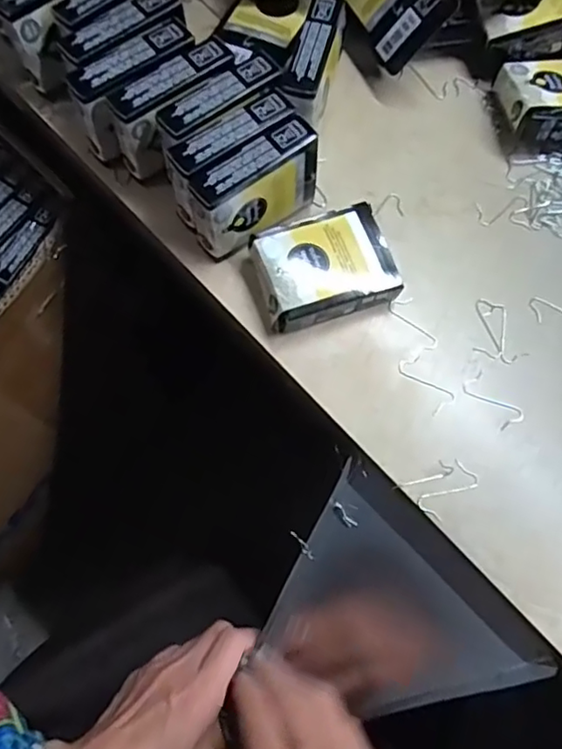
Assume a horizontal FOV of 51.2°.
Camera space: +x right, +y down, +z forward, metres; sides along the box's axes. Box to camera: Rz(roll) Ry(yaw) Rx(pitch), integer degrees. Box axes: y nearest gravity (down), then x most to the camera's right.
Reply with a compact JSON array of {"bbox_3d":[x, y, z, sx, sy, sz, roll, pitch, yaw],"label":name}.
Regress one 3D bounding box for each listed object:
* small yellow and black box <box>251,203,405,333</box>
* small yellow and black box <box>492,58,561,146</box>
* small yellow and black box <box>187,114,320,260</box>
[{"bbox_3d":[0.024,-0.060,0.334,0.075,0.031,0.057,-18,74,-8],"label":"small yellow and black box"},{"bbox_3d":[0.188,-0.174,0.374,0.094,0.031,0.055,0,73,-3],"label":"small yellow and black box"},{"bbox_3d":[-0.014,-0.099,0.324,0.075,0.058,0.024,-36,78,-13],"label":"small yellow and black box"}]

